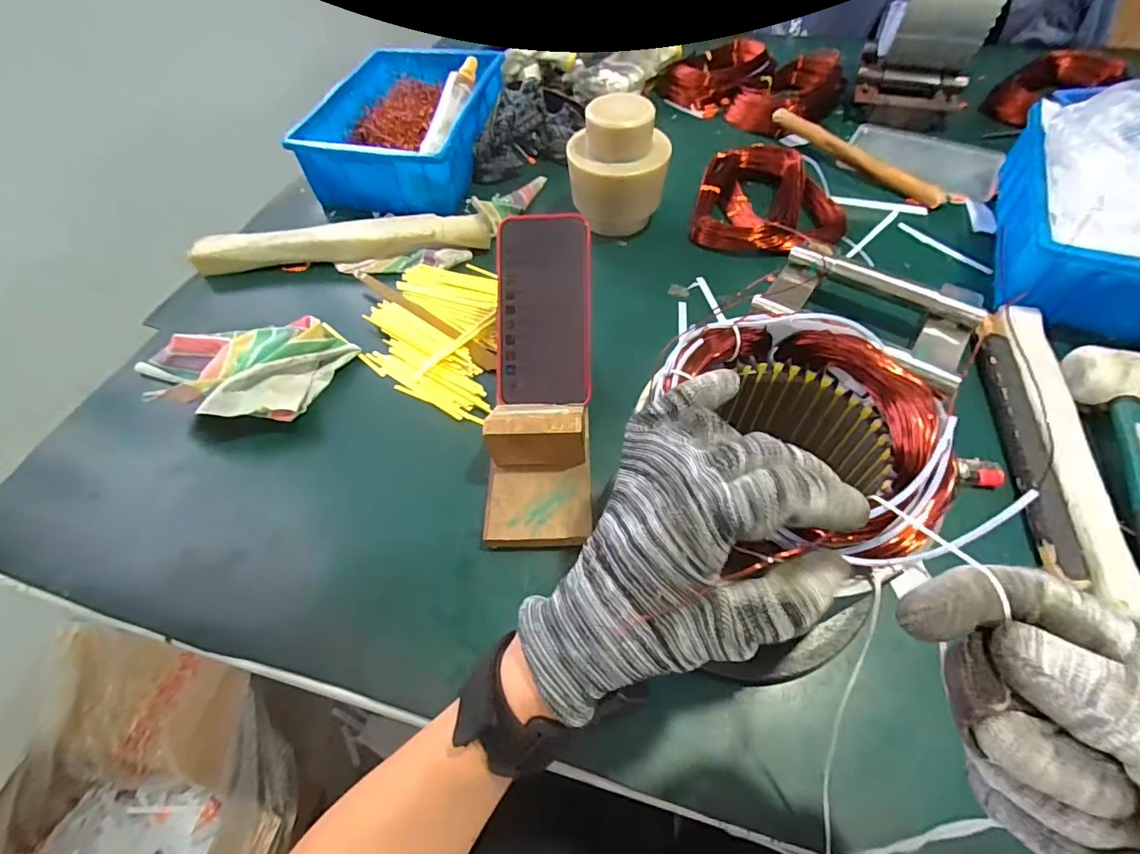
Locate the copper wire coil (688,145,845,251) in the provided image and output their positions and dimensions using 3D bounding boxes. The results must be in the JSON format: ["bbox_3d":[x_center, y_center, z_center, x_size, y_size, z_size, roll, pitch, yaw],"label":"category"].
[{"bbox_3d":[0.241,-0.273,0.604,0.173,0.041,0.144,16,58,14],"label":"copper wire coil"}]

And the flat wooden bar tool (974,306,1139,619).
[{"bbox_3d":[0.393,0.005,0.416,0.060,0.017,0.279,8,57,9],"label":"flat wooden bar tool"}]

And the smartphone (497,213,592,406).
[{"bbox_3d":[-0.023,-0.101,0.440,0.081,0.013,0.163,0,90,7],"label":"smartphone"}]

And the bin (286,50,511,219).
[{"bbox_3d":[-0.216,-0.407,0.685,0.207,0.084,0.285,7,57,9],"label":"bin"}]

